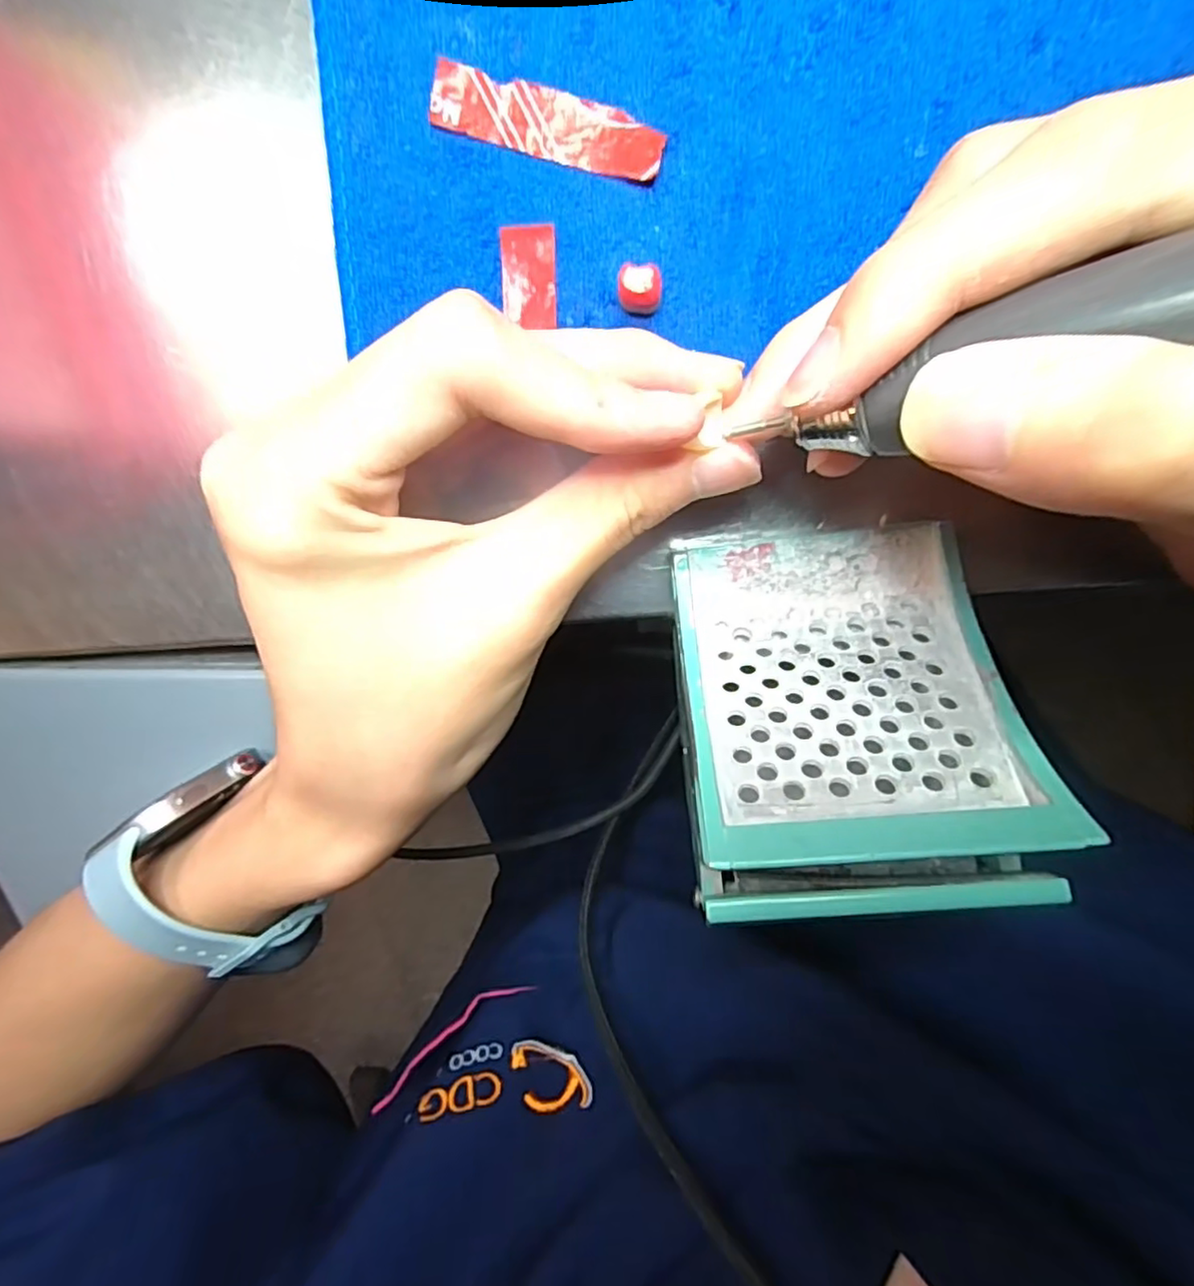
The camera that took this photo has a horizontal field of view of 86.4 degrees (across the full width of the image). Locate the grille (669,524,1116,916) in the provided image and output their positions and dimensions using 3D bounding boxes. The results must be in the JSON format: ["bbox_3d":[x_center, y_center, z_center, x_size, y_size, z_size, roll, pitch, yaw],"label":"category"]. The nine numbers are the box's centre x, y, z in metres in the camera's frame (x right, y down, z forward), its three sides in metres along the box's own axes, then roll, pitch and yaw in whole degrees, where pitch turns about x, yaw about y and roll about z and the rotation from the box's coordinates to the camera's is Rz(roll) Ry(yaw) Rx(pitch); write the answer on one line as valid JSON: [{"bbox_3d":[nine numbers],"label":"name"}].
[{"bbox_3d":[0.059,0.018,0.159,0.074,0.095,0.035,-5,142,7],"label":"grille"}]

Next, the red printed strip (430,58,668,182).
[{"bbox_3d":[-0.012,-0.128,0.156,0.058,0.004,0.015,17,104,1],"label":"red printed strip"}]

